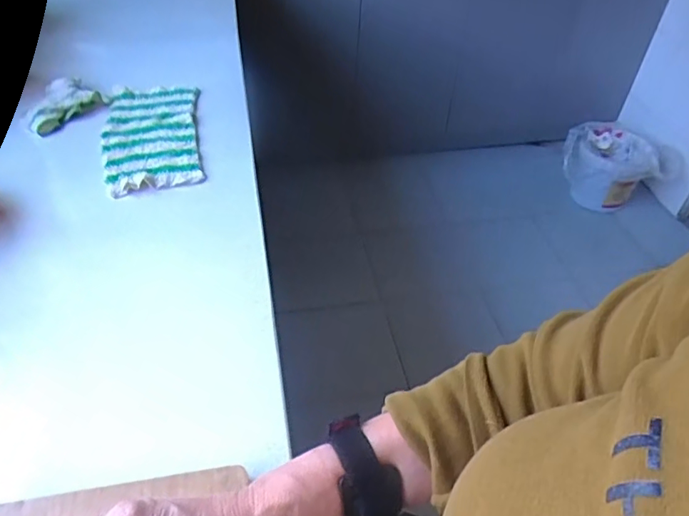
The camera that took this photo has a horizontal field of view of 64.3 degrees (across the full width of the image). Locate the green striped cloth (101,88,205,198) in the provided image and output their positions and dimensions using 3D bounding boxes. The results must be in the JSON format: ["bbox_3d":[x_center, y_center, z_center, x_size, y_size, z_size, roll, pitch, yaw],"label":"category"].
[{"bbox_3d":[-0.289,-0.189,0.824,0.136,0.009,0.275,-9,45,-12],"label":"green striped cloth"}]

